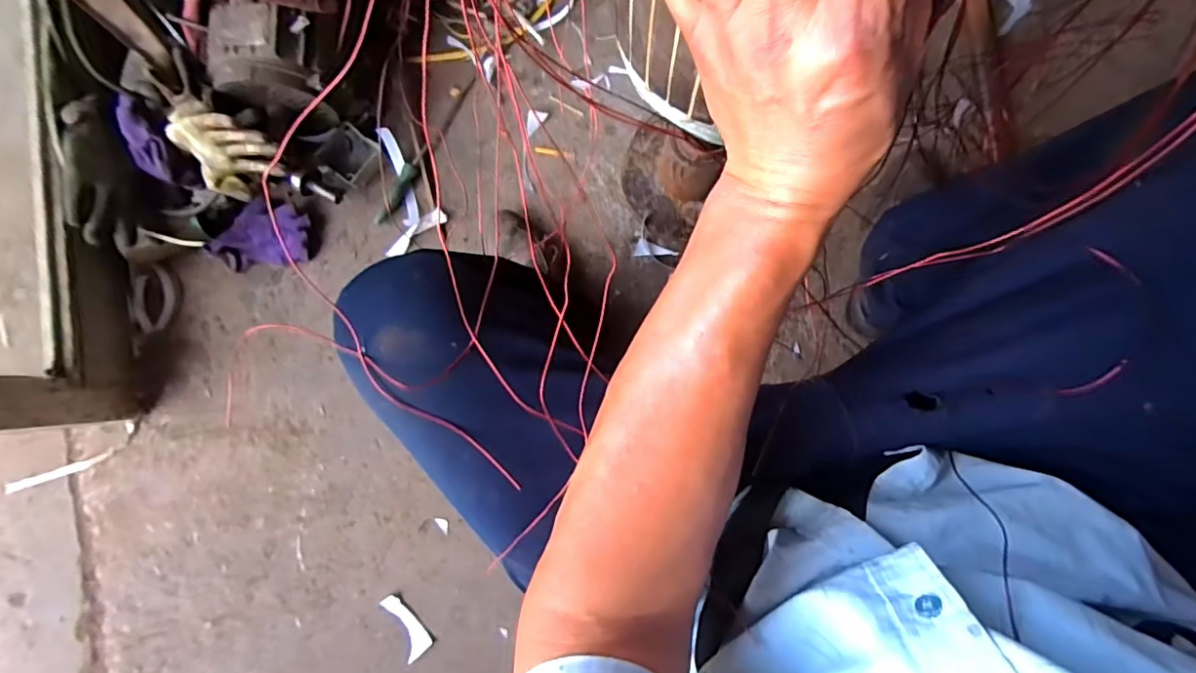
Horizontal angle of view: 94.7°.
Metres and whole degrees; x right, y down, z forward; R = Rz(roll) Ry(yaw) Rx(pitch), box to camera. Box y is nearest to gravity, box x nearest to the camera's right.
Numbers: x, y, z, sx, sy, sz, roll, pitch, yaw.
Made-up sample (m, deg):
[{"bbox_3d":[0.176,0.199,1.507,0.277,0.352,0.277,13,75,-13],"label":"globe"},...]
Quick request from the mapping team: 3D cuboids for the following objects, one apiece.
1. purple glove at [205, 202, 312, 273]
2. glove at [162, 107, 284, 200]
[{"bbox_3d":[-0.477,-0.147,0.786,0.120,0.062,0.089,-8,86,2],"label":"purple glove"},{"bbox_3d":[-0.487,-0.234,0.707,0.137,0.081,0.088,25,85,2],"label":"glove"}]

